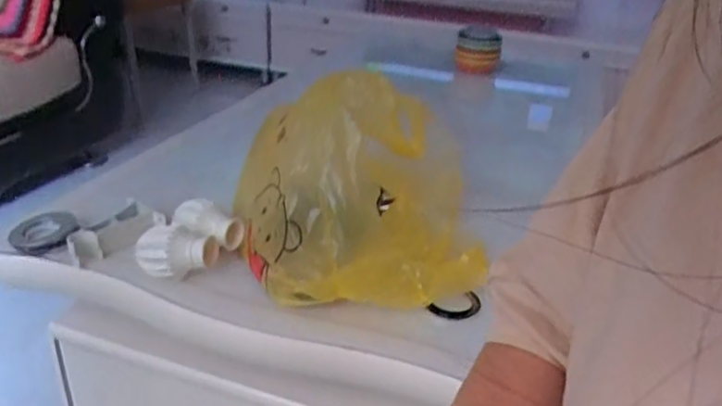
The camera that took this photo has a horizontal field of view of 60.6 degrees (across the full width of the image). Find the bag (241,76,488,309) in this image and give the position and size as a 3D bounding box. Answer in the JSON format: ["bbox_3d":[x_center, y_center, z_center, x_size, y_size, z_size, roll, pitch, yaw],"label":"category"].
[{"bbox_3d":[0.002,-0.019,0.665,0.245,0.193,0.209,-7,29,-20],"label":"bag"}]

